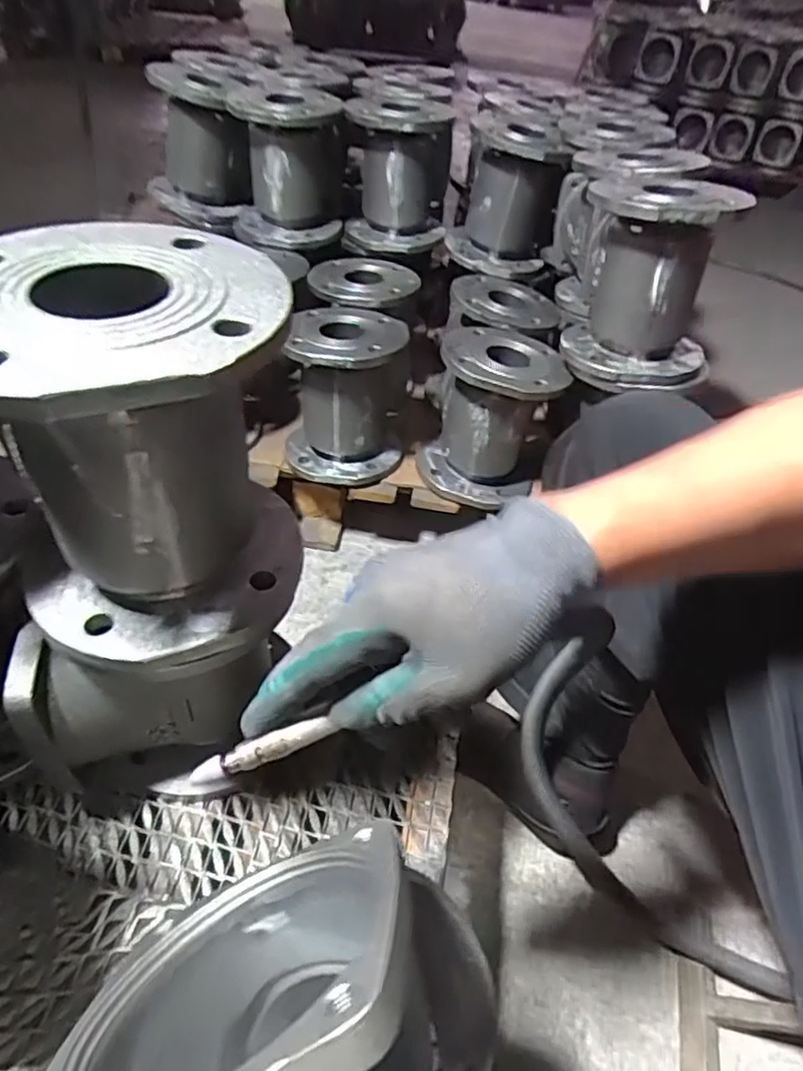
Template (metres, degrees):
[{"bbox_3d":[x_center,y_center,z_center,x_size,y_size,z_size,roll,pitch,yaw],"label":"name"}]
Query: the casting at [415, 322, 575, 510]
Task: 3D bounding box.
[{"bbox_3d":[0.125,-0.171,0.897,0.175,0.195,0.162,11,43,4],"label":"casting"}]

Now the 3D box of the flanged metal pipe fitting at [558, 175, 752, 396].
[{"bbox_3d":[0.301,-0.307,0.764,0.186,0.200,0.176,11,43,4],"label":"flanged metal pipe fitting"}]

